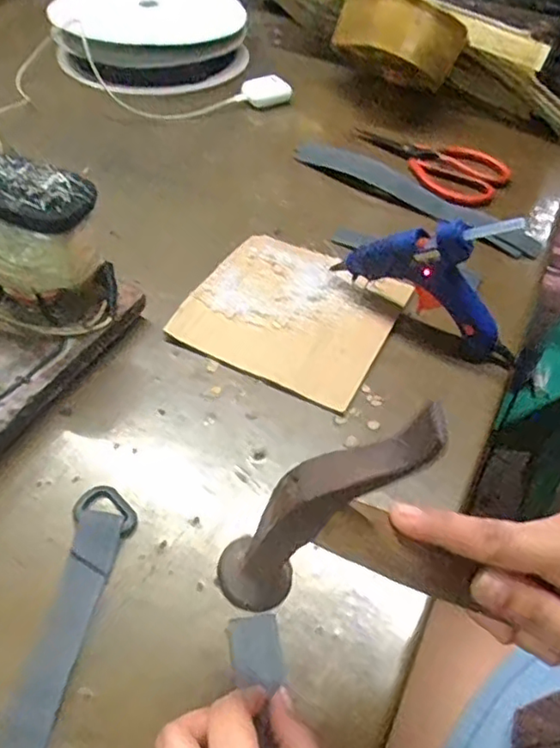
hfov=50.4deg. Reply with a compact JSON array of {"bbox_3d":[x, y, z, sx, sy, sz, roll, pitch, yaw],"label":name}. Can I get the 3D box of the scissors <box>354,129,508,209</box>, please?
[{"bbox_3d":[0.167,-0.242,0.666,0.172,0.008,0.102,35,56,24],"label":"scissors"}]

